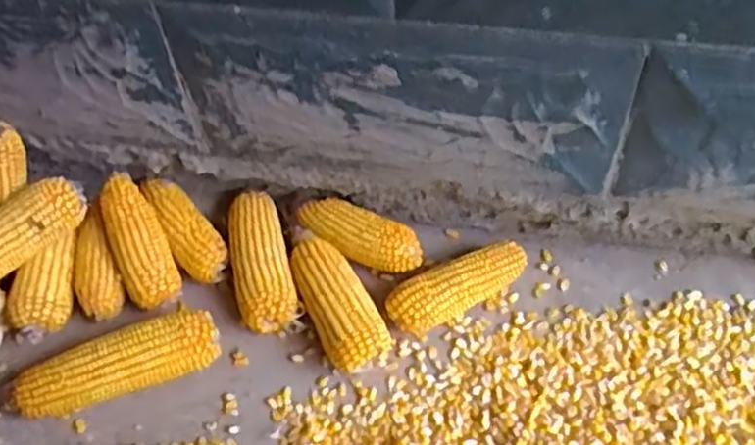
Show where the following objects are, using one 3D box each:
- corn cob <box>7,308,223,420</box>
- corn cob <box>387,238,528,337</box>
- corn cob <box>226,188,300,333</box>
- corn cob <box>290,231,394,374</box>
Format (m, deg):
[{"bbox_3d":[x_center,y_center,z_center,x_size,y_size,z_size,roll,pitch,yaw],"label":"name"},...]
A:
[{"bbox_3d":[-0.256,0.142,0.768,0.202,0.062,0.057,-17,55,-8],"label":"corn cob"},{"bbox_3d":[0.082,0.067,0.804,0.156,0.050,0.051,-25,57,-13],"label":"corn cob"},{"bbox_3d":[-0.124,0.041,0.828,0.059,0.057,0.155,-14,55,-6],"label":"corn cob"},{"bbox_3d":[-0.042,0.079,0.795,0.063,0.055,0.164,-22,56,-11],"label":"corn cob"}]

